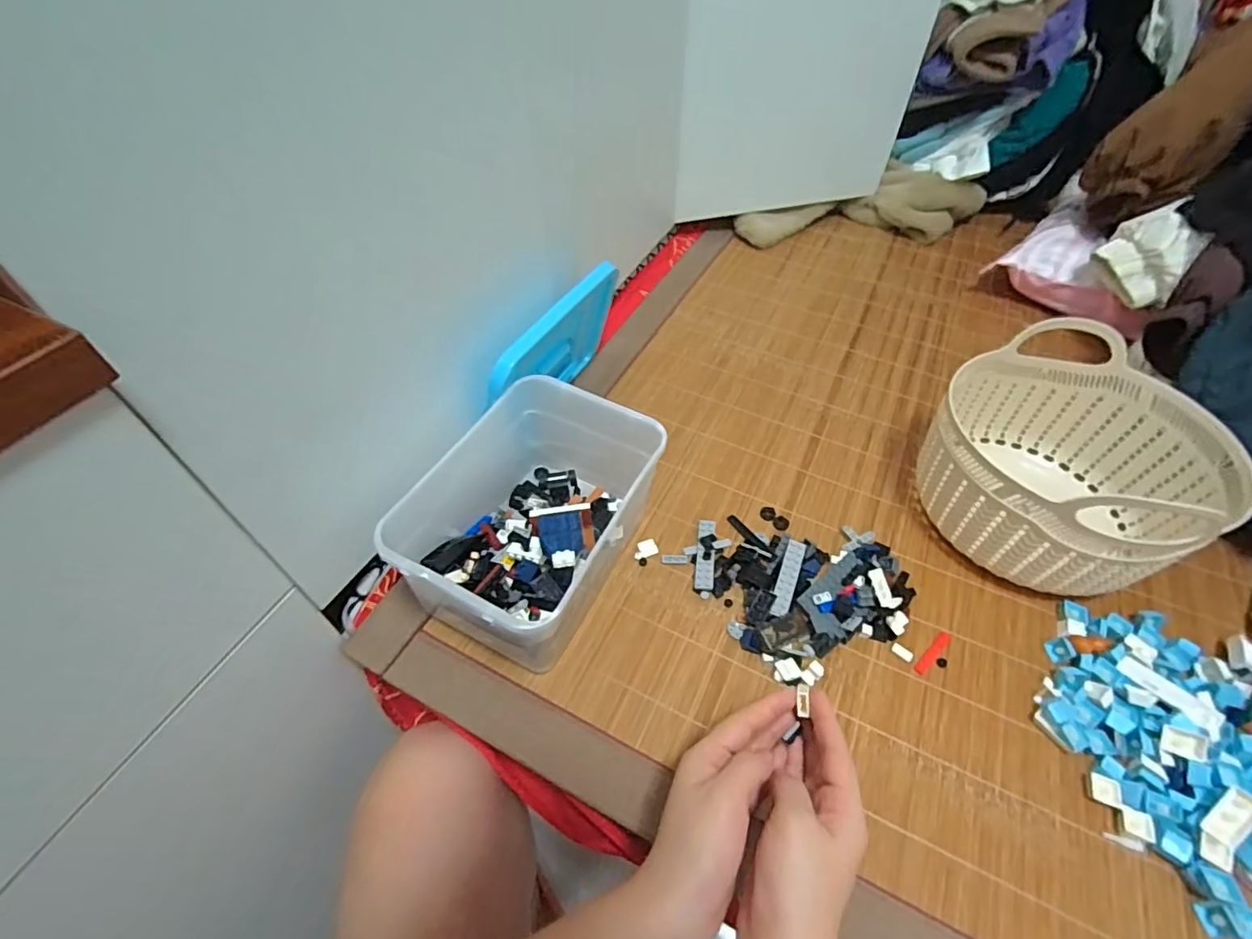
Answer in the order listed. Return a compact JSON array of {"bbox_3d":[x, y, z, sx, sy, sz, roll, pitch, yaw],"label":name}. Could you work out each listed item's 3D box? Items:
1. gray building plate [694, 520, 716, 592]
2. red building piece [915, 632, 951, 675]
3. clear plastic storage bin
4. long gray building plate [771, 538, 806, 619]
[{"bbox_3d":[0.075,0.078,0.517,0.018,0.006,0.076,5,52,8],"label":"gray building plate"},{"bbox_3d":[0.257,0.152,0.463,0.047,0.004,0.009,-34,58,-25],"label":"red building piece"},{"bbox_3d":[-0.074,0.046,0.473,0.150,0.121,0.208,23,54,18],"label":"clear plastic storage bin"},{"bbox_3d":[0.146,0.098,0.498,0.017,0.007,0.079,18,52,15],"label":"long gray building plate"}]

